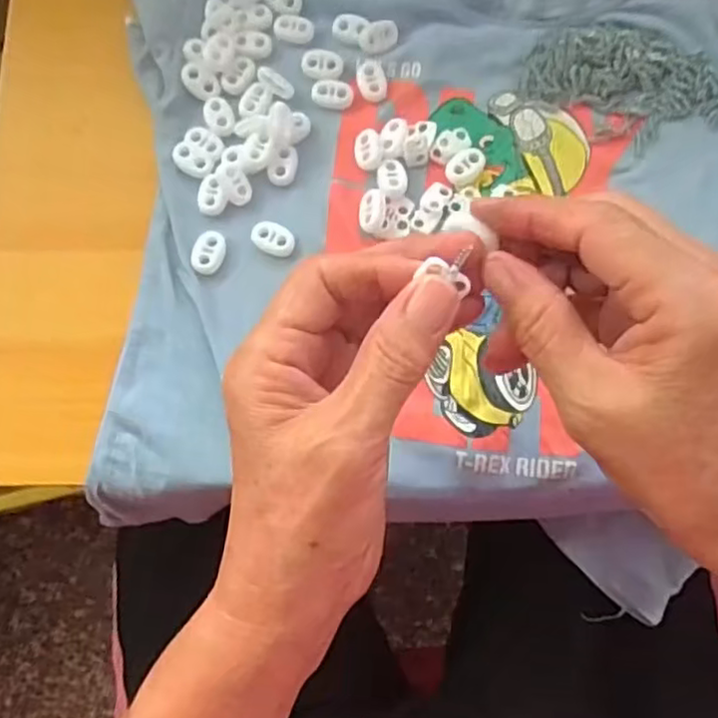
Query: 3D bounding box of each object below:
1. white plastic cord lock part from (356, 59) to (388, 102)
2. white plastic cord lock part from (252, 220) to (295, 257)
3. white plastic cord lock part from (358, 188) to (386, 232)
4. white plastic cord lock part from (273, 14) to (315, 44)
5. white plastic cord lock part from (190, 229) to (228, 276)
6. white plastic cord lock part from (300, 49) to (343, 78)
[{"bbox_3d":[0.007,-0.150,0.365,0.015,0.005,0.023,-10,76,-2],"label":"white plastic cord lock part"},{"bbox_3d":[-0.043,-0.062,0.343,0.022,0.004,0.016,25,78,6],"label":"white plastic cord lock part"},{"bbox_3d":[0.007,-0.076,0.342,0.013,0.007,0.023,4,76,1],"label":"white plastic cord lock part"},{"bbox_3d":[-0.036,-0.183,0.374,0.022,0.004,0.015,10,76,3],"label":"white plastic cord lock part"},{"bbox_3d":[-0.076,-0.054,0.342,0.015,0.004,0.022,21,77,6],"label":"white plastic cord lock part"},{"bbox_3d":[-0.020,-0.160,0.368,0.022,0.004,0.015,14,77,4],"label":"white plastic cord lock part"}]

